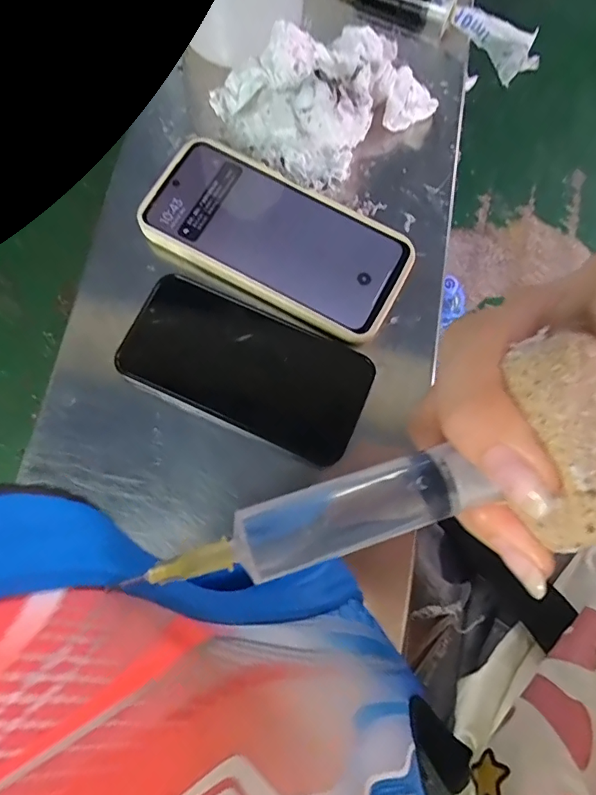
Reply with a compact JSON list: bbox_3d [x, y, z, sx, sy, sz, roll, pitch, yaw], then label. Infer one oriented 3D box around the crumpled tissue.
[{"bbox_3d":[0.022,-0.211,0.337,0.132,0.054,0.099,-42,81,-11],"label":"crumpled tissue"}]

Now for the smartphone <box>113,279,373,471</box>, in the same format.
[{"bbox_3d":[-0.031,-0.019,0.304,0.146,0.013,0.073,24,76,4],"label":"smartphone"}]

